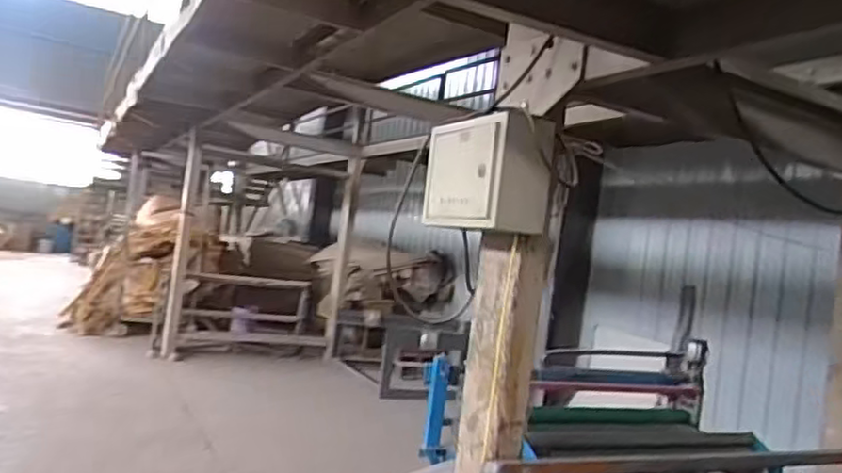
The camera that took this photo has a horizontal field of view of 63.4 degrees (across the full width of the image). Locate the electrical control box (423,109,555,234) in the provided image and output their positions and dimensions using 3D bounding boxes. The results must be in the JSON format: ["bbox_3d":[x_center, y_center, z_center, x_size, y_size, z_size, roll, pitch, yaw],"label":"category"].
[{"bbox_3d":[0.179,-0.171,1.893,0.171,0.294,0.385,7,1,-27],"label":"electrical control box"}]

